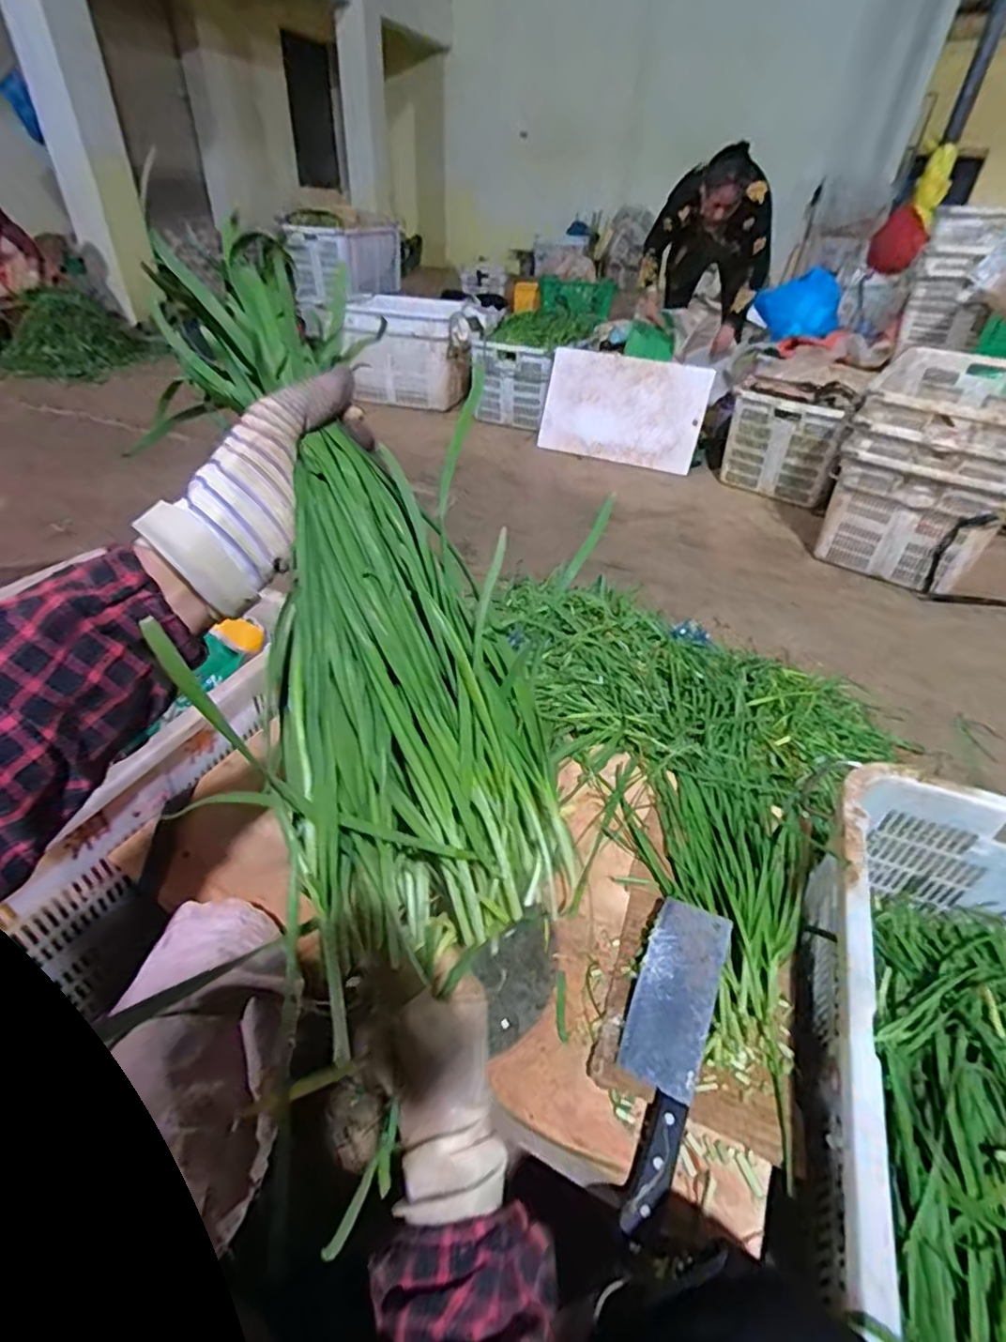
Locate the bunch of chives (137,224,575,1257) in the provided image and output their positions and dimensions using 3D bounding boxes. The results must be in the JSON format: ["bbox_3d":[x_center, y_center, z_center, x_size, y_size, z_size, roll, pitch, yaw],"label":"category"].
[{"bbox_3d":[-0.081,-0.021,0.345,0.173,0.463,0.062,-15,3,-22],"label":"bunch of chives"}]

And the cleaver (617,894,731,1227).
[{"bbox_3d":[0.146,0.334,0.537,0.069,0.028,0.261,20,42,18],"label":"cleaver"}]

